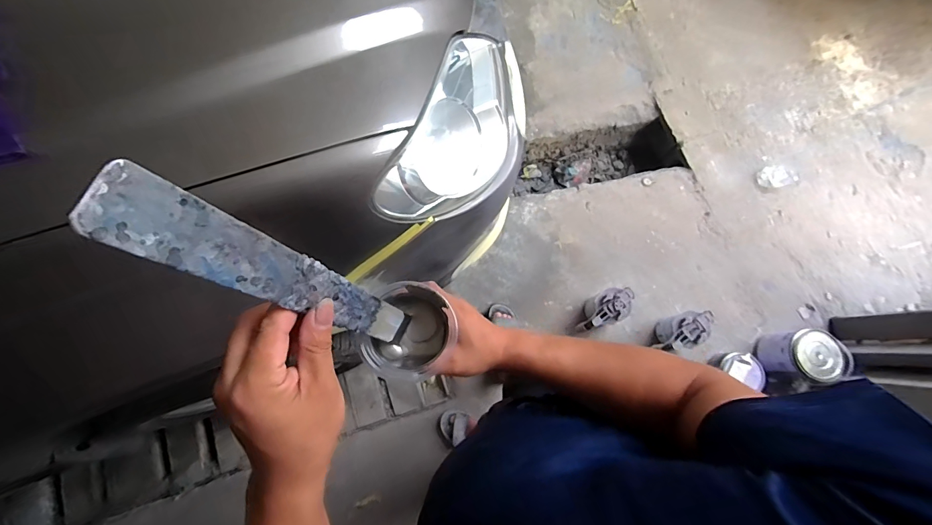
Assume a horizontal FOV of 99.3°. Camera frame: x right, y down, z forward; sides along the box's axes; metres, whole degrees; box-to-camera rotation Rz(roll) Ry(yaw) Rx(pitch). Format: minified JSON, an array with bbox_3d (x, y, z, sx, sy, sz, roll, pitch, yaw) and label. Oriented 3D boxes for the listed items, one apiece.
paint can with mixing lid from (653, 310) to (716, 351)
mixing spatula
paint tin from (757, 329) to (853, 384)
[{"bbox_3d":[0.691,0.225,1.287,0.153,0.166,0.117,-3,78,-2],"label":"paint can with mixing lid"},{"bbox_3d":[-0.097,0.020,0.266,0.005,0.275,0.032,21,78,22],"label":"mixing spatula"},{"bbox_3d":[1.065,0.297,1.271,0.180,0.176,0.155,7,78,0],"label":"paint tin"}]

